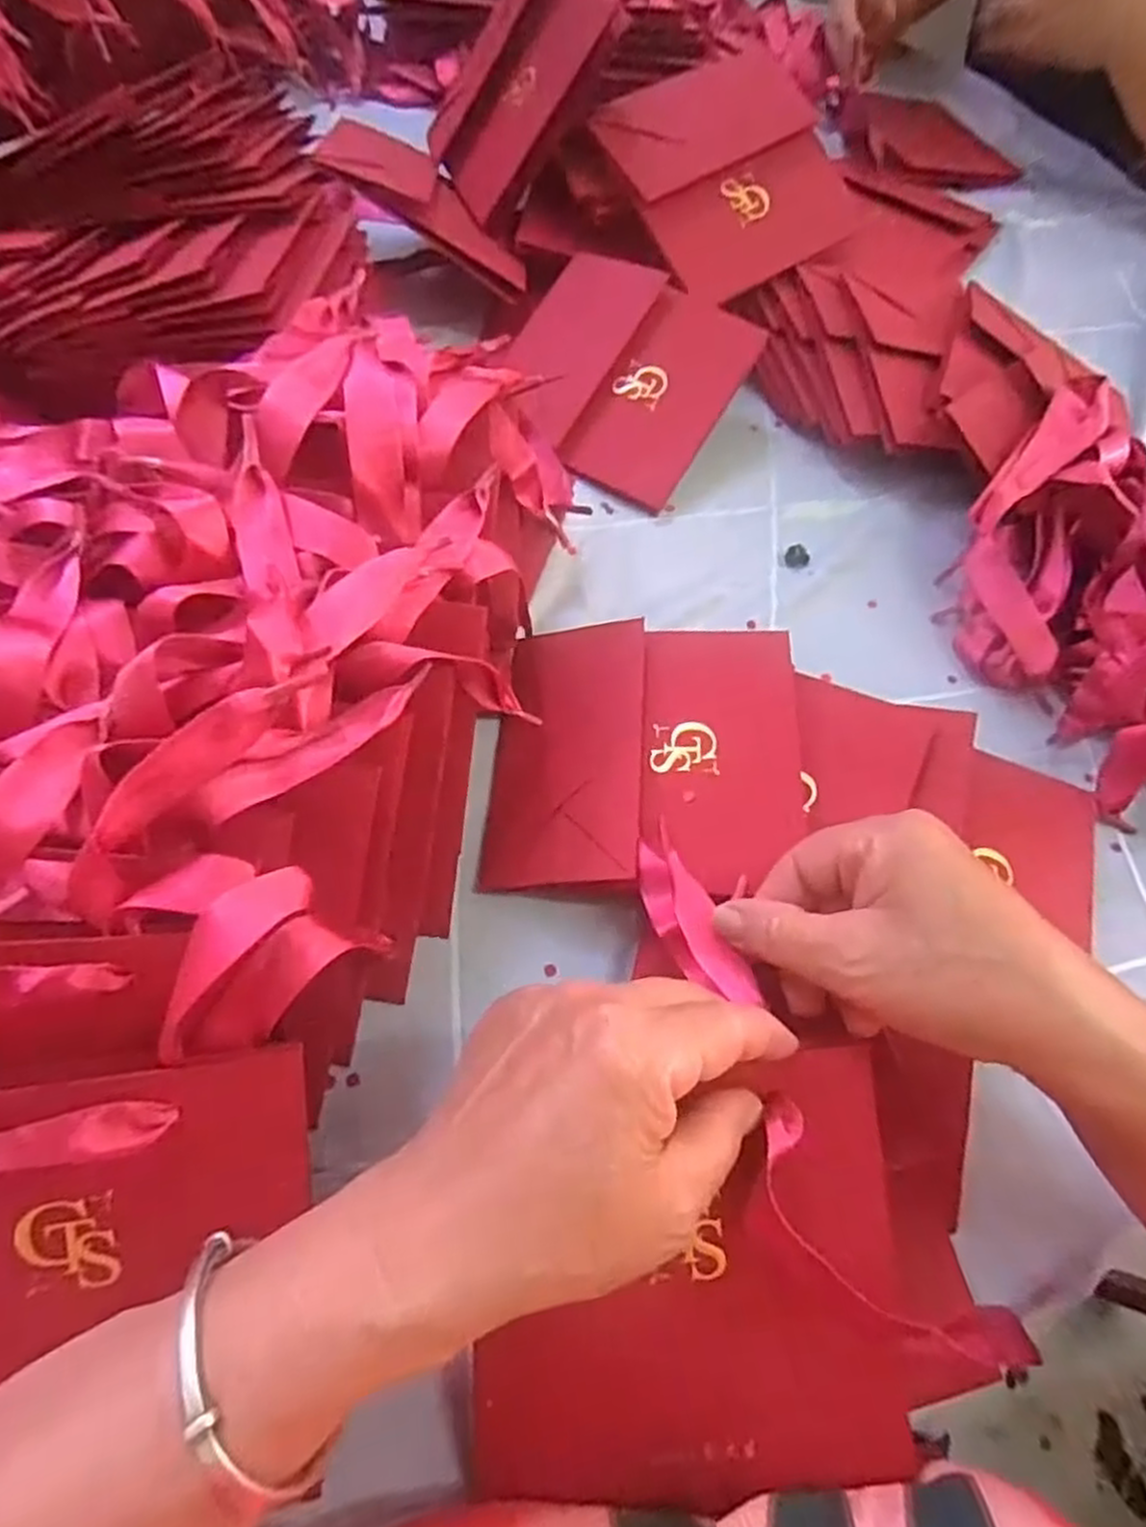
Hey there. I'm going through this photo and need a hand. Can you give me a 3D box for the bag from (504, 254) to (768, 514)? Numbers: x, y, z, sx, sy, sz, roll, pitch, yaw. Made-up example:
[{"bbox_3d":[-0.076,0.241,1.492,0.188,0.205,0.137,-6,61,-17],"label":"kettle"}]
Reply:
[{"bbox_3d":[0.026,-0.239,0.468,0.137,0.013,0.140,30,80,7],"label":"bag"}]

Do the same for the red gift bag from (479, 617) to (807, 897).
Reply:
[{"bbox_3d":[0.033,-0.005,0.351,0.136,0.019,0.137,2,59,3],"label":"red gift bag"}]

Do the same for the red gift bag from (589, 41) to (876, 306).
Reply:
[{"bbox_3d":[0.107,-0.389,0.499,0.153,0.026,0.146,-32,95,-10],"label":"red gift bag"}]

